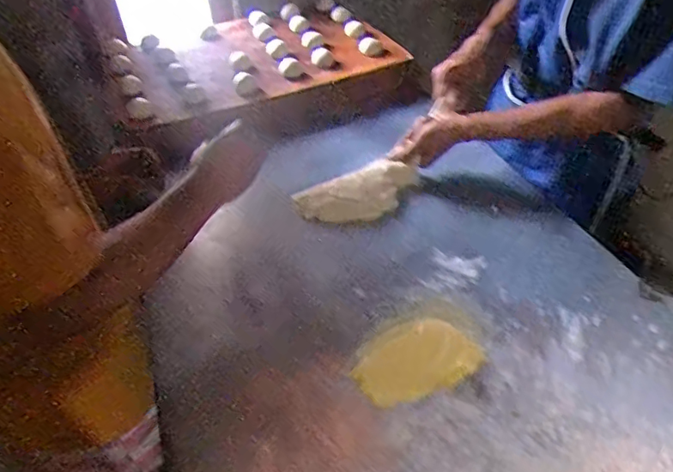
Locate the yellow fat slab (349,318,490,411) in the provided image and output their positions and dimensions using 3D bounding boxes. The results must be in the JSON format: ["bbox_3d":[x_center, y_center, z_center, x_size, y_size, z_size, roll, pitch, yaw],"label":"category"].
[{"bbox_3d":[0.094,0.148,0.643,0.144,0.010,0.094,-23,42,-20],"label":"yellow fat slab"}]

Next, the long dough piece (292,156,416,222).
[{"bbox_3d":[0.041,-0.071,0.878,0.205,0.046,0.100,-25,43,-23],"label":"long dough piece"}]

